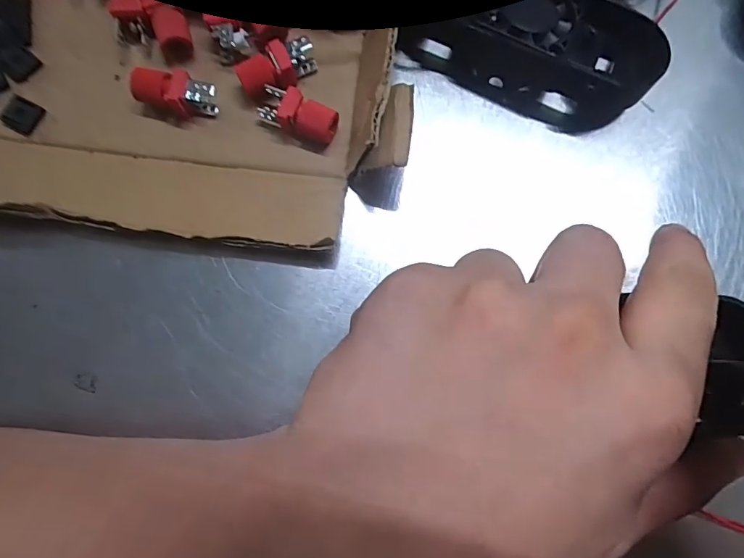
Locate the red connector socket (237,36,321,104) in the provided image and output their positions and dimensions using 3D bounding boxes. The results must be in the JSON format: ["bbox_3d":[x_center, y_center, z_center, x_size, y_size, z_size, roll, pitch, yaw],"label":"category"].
[{"bbox_3d":[-0.039,-0.089,0.190,0.034,0.014,0.021,-24,80,-3],"label":"red connector socket"}]

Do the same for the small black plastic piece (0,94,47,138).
[{"bbox_3d":[-0.150,-0.070,0.191,0.015,0.005,0.015,25,81,6],"label":"small black plastic piece"}]

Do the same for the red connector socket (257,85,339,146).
[{"bbox_3d":[-0.032,-0.068,0.187,0.035,0.014,0.015,26,81,6],"label":"red connector socket"}]

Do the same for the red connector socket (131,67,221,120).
[{"bbox_3d":[-0.082,-0.078,0.187,0.030,0.017,0.015,17,81,4],"label":"red connector socket"}]

